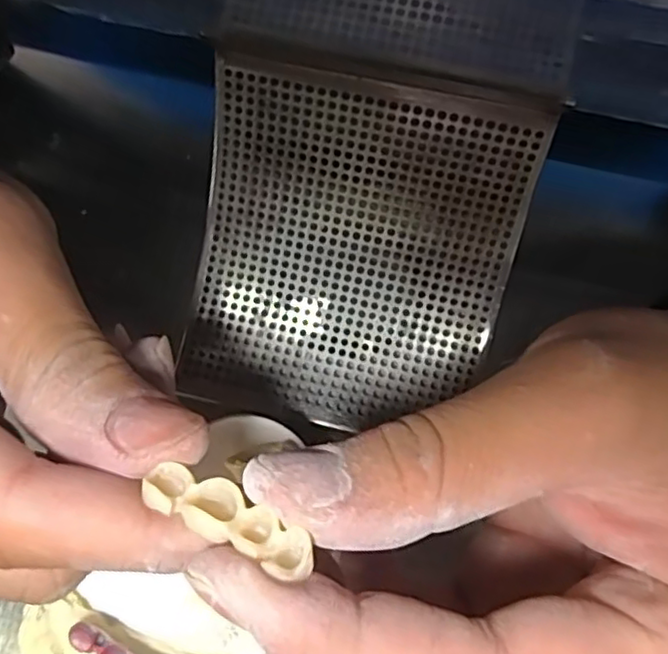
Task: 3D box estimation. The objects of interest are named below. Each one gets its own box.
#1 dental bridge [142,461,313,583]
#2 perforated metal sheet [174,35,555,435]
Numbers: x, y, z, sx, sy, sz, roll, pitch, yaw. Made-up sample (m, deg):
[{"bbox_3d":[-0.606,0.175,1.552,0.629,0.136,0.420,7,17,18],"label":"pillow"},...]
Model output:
[{"bbox_3d":[-0.018,0.032,0.109,0.032,0.005,0.009,21,73,21],"label":"dental bridge"},{"bbox_3d":[0.005,-0.023,0.204,0.096,0.013,0.107,12,107,4],"label":"perforated metal sheet"}]

